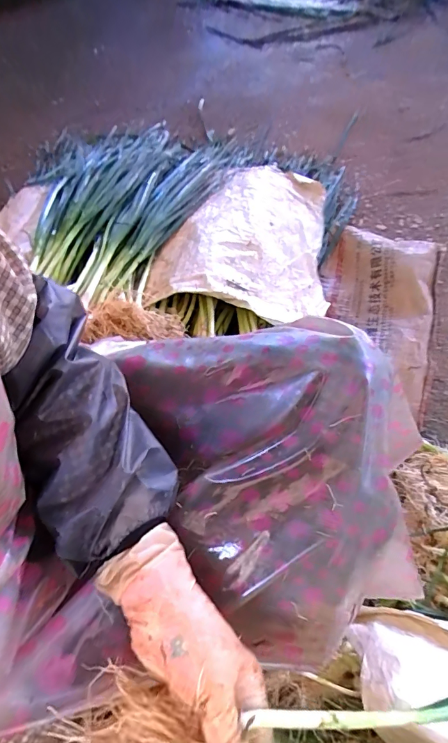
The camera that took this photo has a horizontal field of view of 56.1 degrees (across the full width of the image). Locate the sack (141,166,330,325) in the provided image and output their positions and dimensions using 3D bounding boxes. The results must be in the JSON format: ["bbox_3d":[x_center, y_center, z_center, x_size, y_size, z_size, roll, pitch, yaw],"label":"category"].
[{"bbox_3d":[0.050,-0.309,0.896,0.345,0.162,0.518,2,55,7],"label":"sack"}]

